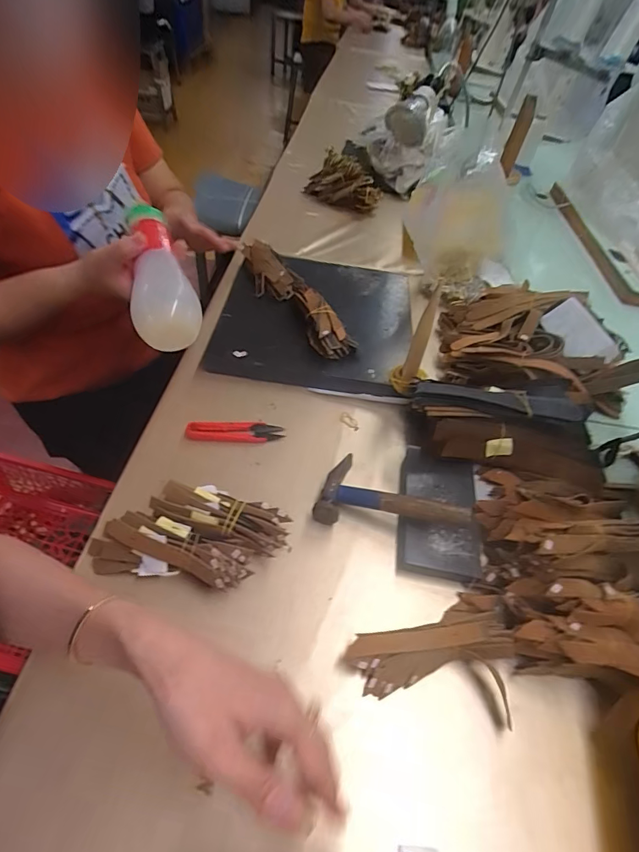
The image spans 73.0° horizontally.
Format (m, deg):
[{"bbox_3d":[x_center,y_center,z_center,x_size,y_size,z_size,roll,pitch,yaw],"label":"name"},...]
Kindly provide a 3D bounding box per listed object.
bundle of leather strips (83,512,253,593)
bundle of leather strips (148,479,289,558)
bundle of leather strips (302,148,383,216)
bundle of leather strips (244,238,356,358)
[{"bbox_3d":[-0.143,0.120,0.418,0.157,0.039,0.059,10,49,0],"label":"bundle of leather strips"},{"bbox_3d":[-0.101,0.096,0.451,0.141,0.046,0.054,16,49,5],"label":"bundle of leather strips"},{"bbox_3d":[0.043,-0.554,0.989,0.098,0.075,0.222,-22,55,-24],"label":"bundle of leather strips"},{"bbox_3d":[-0.049,-0.208,0.687,0.067,0.042,0.307,-25,57,-26],"label":"bundle of leather strips"}]

